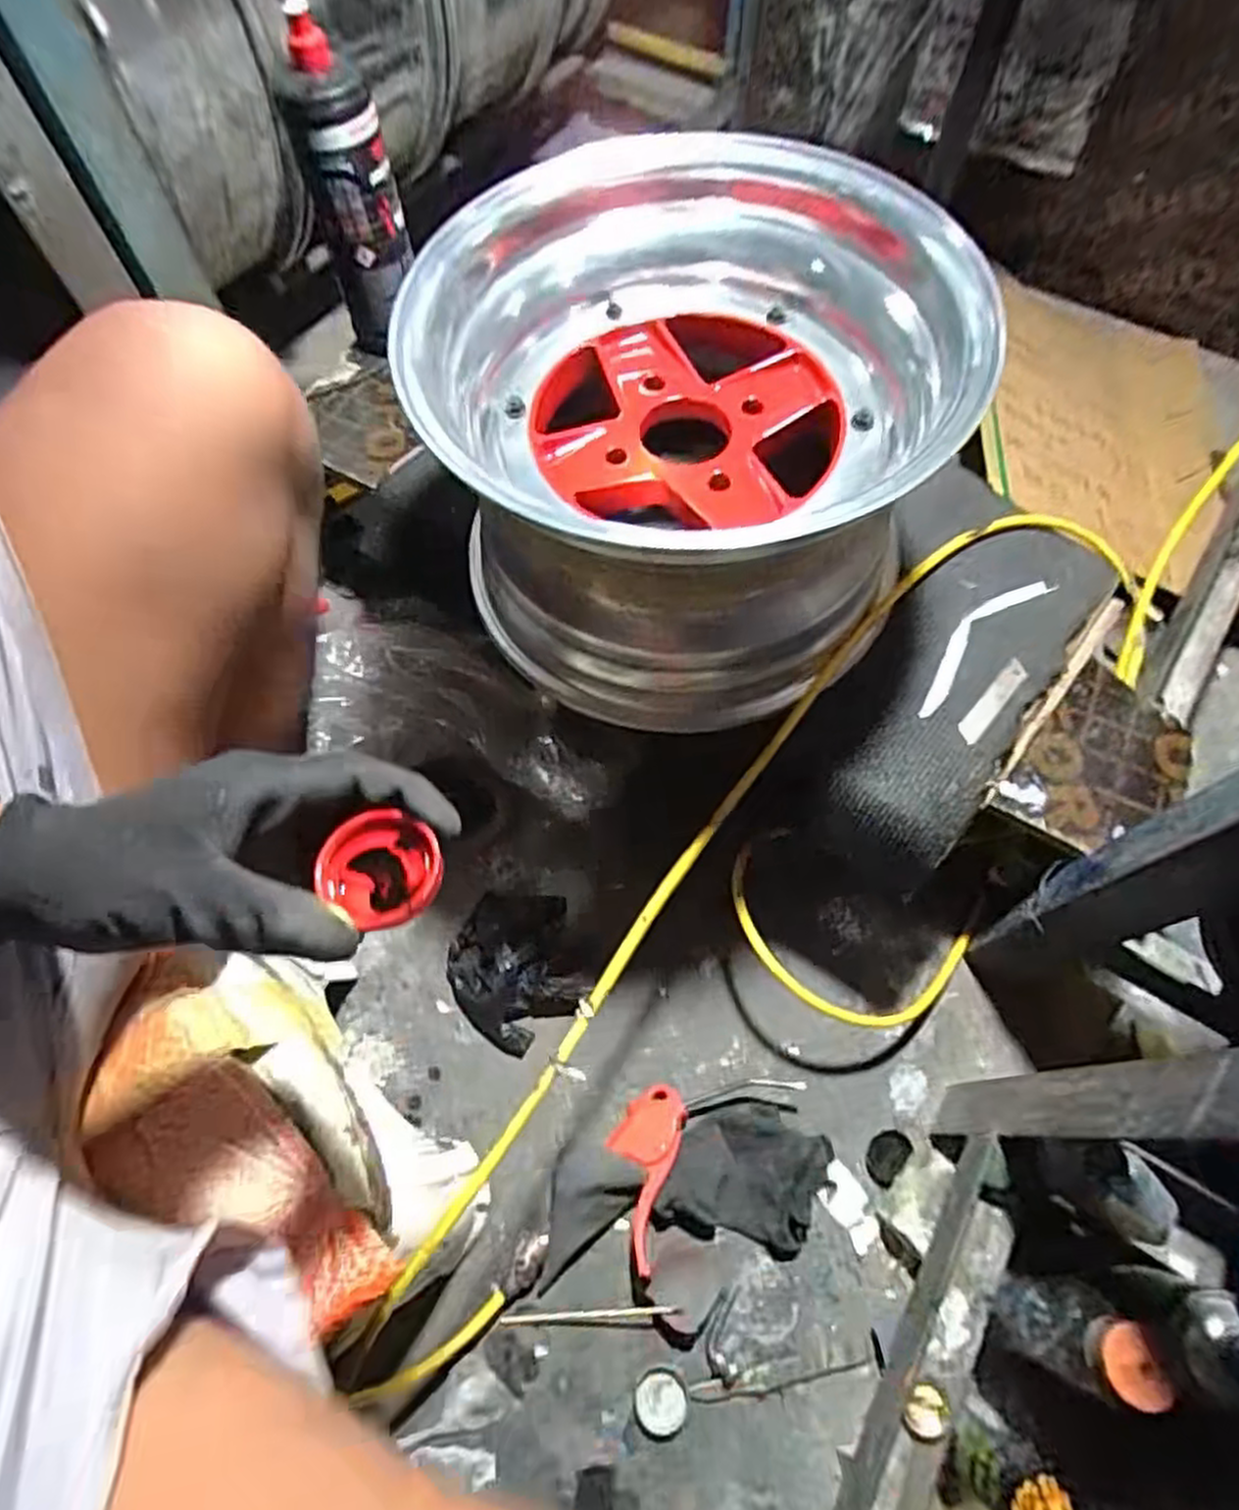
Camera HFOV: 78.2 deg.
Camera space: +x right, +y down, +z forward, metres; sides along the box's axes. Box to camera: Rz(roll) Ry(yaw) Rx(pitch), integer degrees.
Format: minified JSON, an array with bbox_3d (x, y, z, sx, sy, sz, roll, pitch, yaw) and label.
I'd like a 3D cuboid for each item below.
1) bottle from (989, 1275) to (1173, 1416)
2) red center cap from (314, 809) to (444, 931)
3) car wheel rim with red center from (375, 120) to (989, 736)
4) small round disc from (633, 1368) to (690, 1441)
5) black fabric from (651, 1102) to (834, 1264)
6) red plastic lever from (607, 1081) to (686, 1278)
[{"bbox_3d":[0.275,0.352,0.461,0.045,0.118,0.049,19,66,9],"label":"bottle"},{"bbox_3d":[-0.090,0.043,0.292,0.042,0.023,0.045,0,64,0],"label":"red center cap"},{"bbox_3d":[0.049,-0.243,0.588,0.361,0.224,0.378,-3,64,-1],"label":"car wheel rim with red center"},{"bbox_3d":[0.031,0.483,0.566,0.038,0.004,0.041,0,64,0],"label":"small round disc"},{"bbox_3d":[0.102,0.342,0.622,0.130,0.027,0.106,12,65,6],"label":"black fabric"},{"bbox_3d":[0.017,0.339,0.625,0.051,0.037,0.131,16,66,8],"label":"red plastic lever"}]

